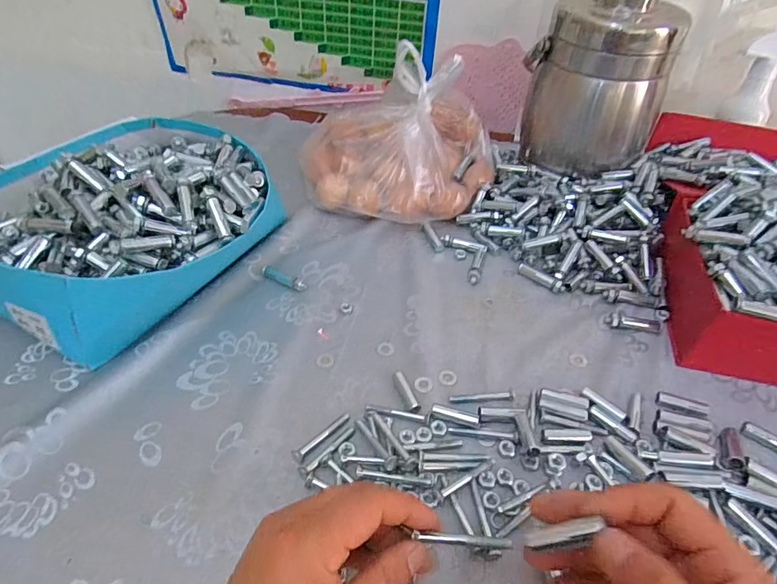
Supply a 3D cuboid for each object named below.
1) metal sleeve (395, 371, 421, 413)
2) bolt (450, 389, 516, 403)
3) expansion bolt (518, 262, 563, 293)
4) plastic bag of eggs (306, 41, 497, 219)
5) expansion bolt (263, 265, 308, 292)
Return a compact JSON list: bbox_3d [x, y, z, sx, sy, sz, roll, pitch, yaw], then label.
[{"bbox_3d":[0.016,0.087,0.406,0.009,0.009,0.039,-17,48,-19],"label":"metal sleeve"},{"bbox_3d":[0.083,0.091,0.407,0.058,0.006,0.009,-2,45,-4],"label":"bolt"},{"bbox_3d":[0.168,-0.017,0.516,0.054,0.013,0.014,34,53,29],"label":"expansion bolt"},{"bbox_3d":[0.013,-0.190,0.585,0.241,0.161,0.171,9,45,7],"label":"plastic bag of eggs"},{"bbox_3d":[-0.114,-0.016,0.509,0.060,0.008,0.014,24,48,21],"label":"expansion bolt"}]

